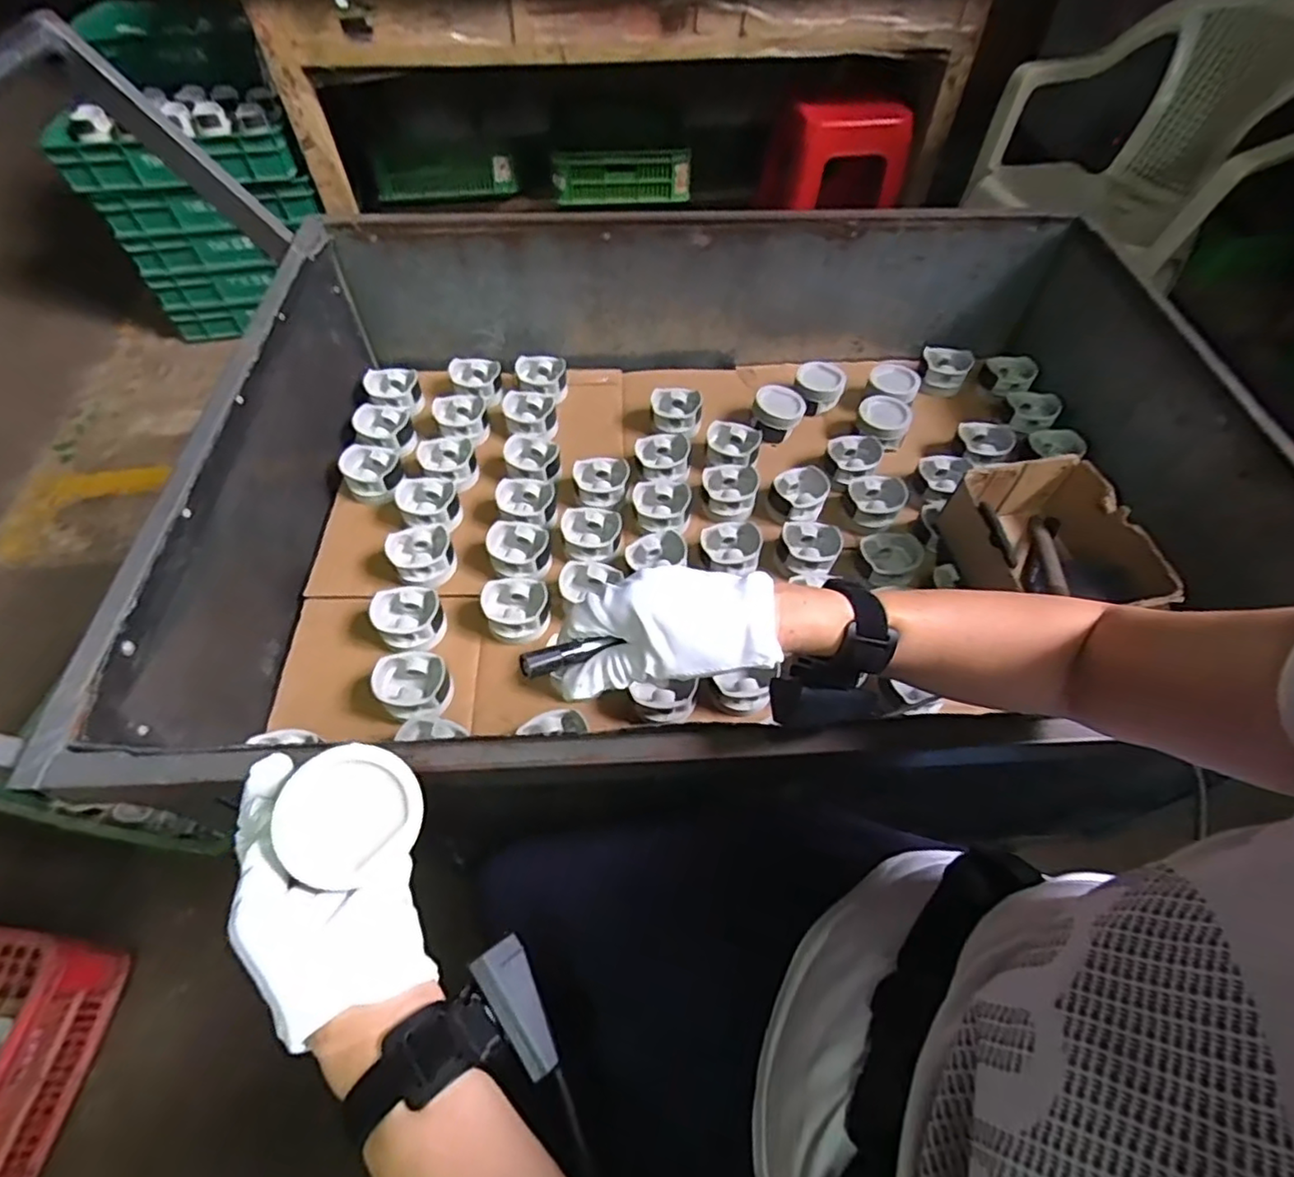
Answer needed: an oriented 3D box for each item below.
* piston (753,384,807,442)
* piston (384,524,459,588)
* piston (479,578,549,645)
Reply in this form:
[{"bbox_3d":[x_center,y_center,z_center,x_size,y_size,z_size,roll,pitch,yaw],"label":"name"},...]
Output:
[{"bbox_3d":[0.196,-0.263,0.956,0.075,0.053,0.075,7,56,4],"label":"piston"},{"bbox_3d":[-0.283,-0.041,0.810,0.074,0.048,0.074,0,56,0],"label":"piston"},{"bbox_3d":[-0.156,0.026,0.771,0.075,0.043,0.076,0,56,0],"label":"piston"}]

